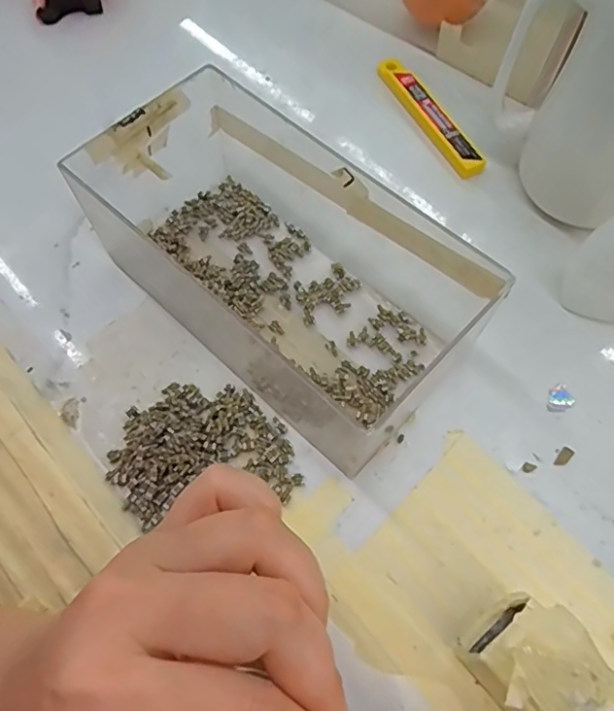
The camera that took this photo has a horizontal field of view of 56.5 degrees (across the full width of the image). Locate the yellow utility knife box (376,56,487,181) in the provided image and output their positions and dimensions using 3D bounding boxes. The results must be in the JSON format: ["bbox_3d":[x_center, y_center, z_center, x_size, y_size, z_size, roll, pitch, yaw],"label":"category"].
[{"bbox_3d":[0.074,-0.149,0.351,0.018,0.007,0.103,-25,67,-11],"label":"yellow utility knife box"}]

